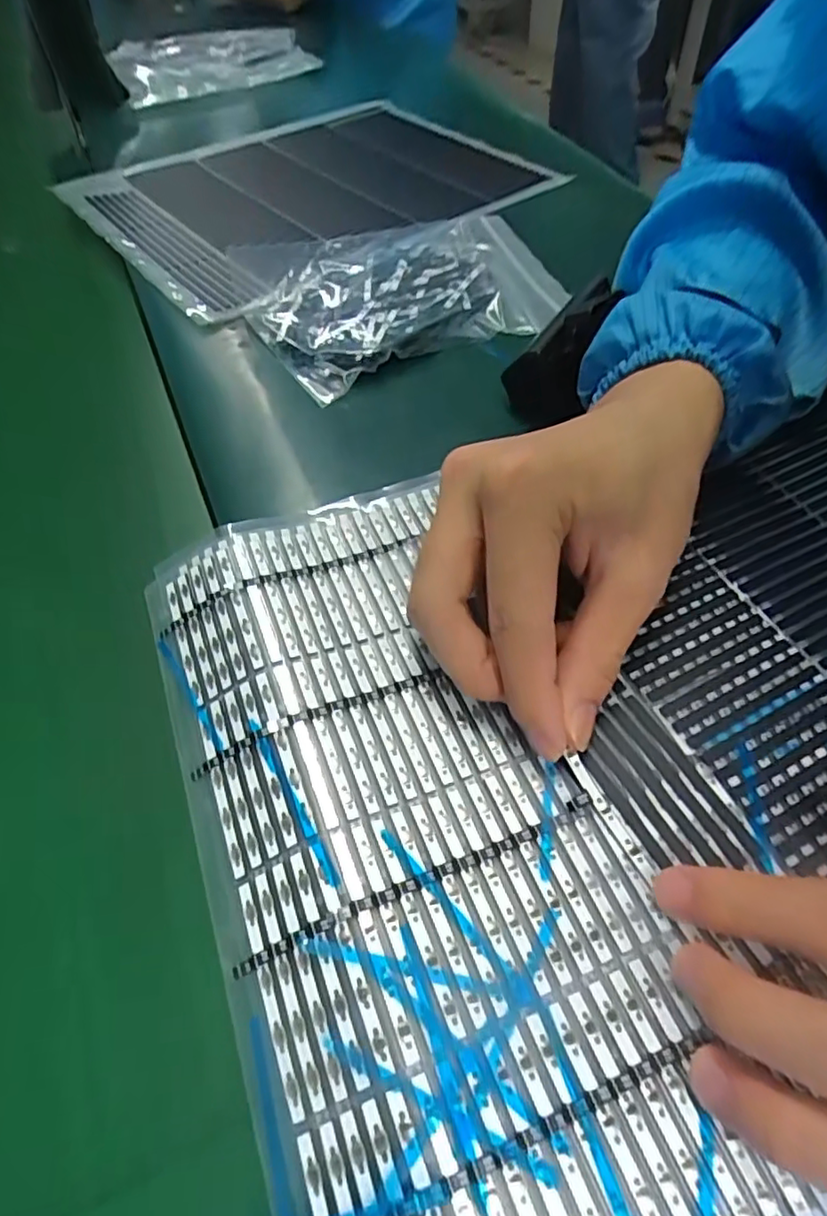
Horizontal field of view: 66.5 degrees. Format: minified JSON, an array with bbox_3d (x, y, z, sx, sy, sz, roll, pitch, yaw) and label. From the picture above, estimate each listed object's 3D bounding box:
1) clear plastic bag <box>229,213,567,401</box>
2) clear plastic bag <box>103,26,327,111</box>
[{"bbox_3d":[-0.005,-0.196,0.379,0.184,0.021,0.142,-21,56,-12],"label":"clear plastic bag"},{"bbox_3d":[-0.210,-0.576,0.661,0.202,0.019,0.202,-21,56,-12],"label":"clear plastic bag"}]

